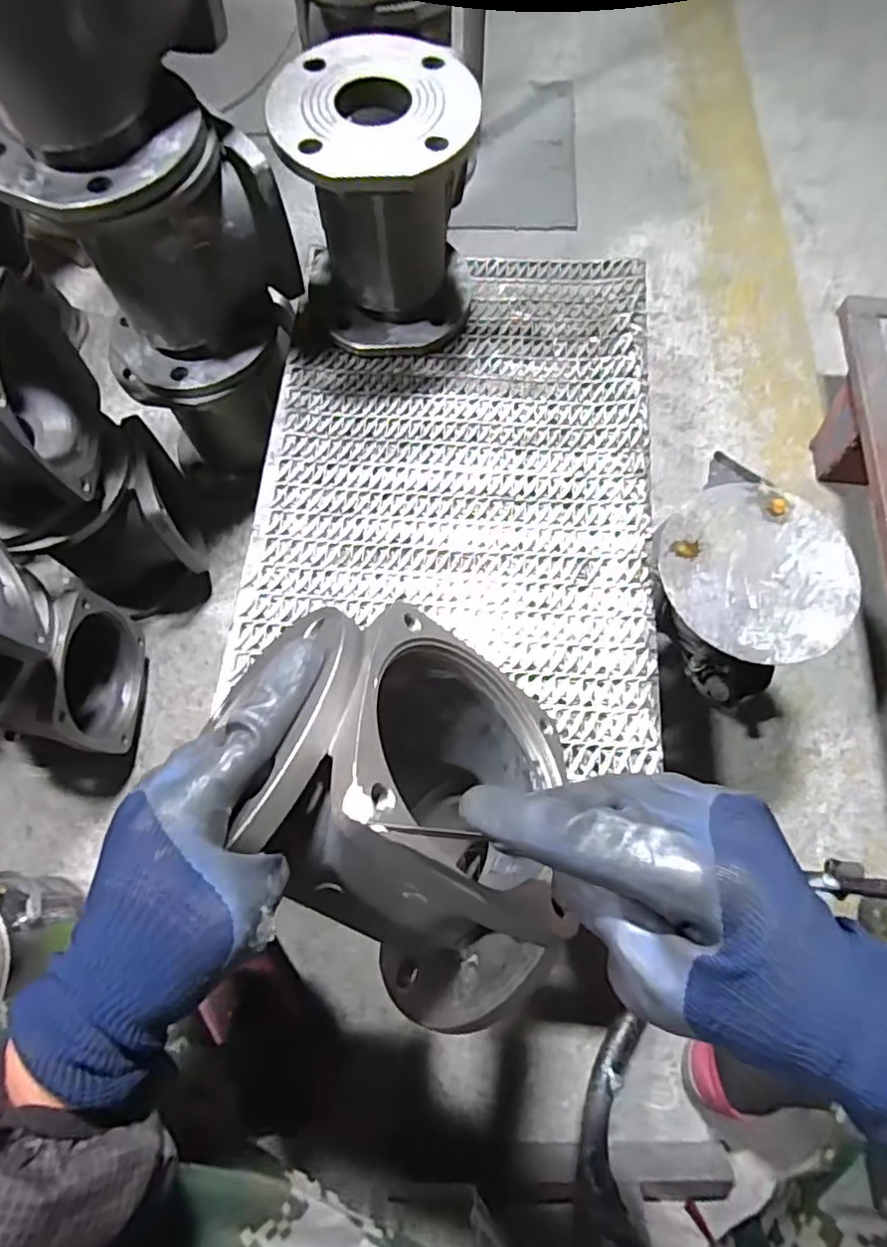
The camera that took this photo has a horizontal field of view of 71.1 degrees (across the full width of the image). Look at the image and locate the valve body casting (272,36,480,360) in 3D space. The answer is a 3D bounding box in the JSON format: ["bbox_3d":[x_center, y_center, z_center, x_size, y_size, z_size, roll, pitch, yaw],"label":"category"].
[{"bbox_3d":[-0.058,-0.399,0.612,0.169,0.215,0.153,-5,68,-2],"label":"valve body casting"}]

